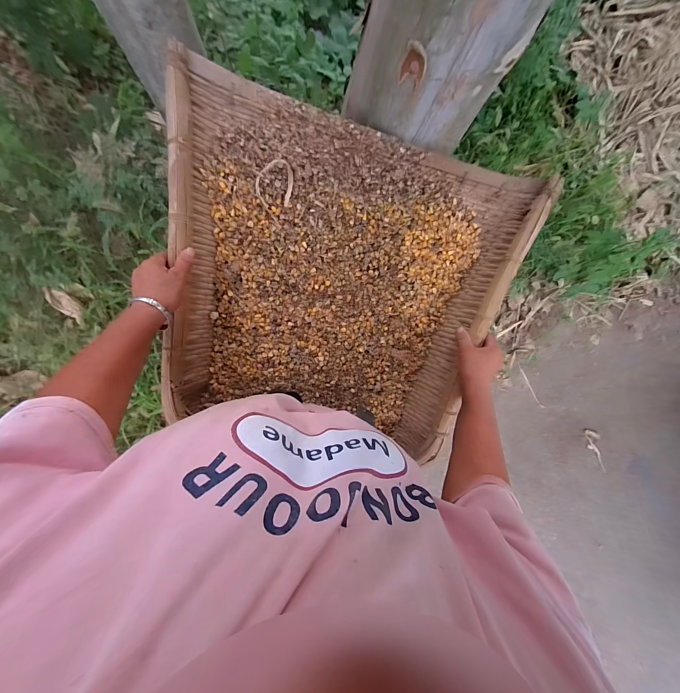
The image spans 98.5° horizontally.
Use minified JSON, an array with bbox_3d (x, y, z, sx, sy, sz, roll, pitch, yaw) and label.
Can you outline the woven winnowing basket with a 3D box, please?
[{"bbox_3d":[0.018,-0.103,0.524,0.563,0.130,0.526,7,92,-9],"label":"woven winnowing basket"}]

